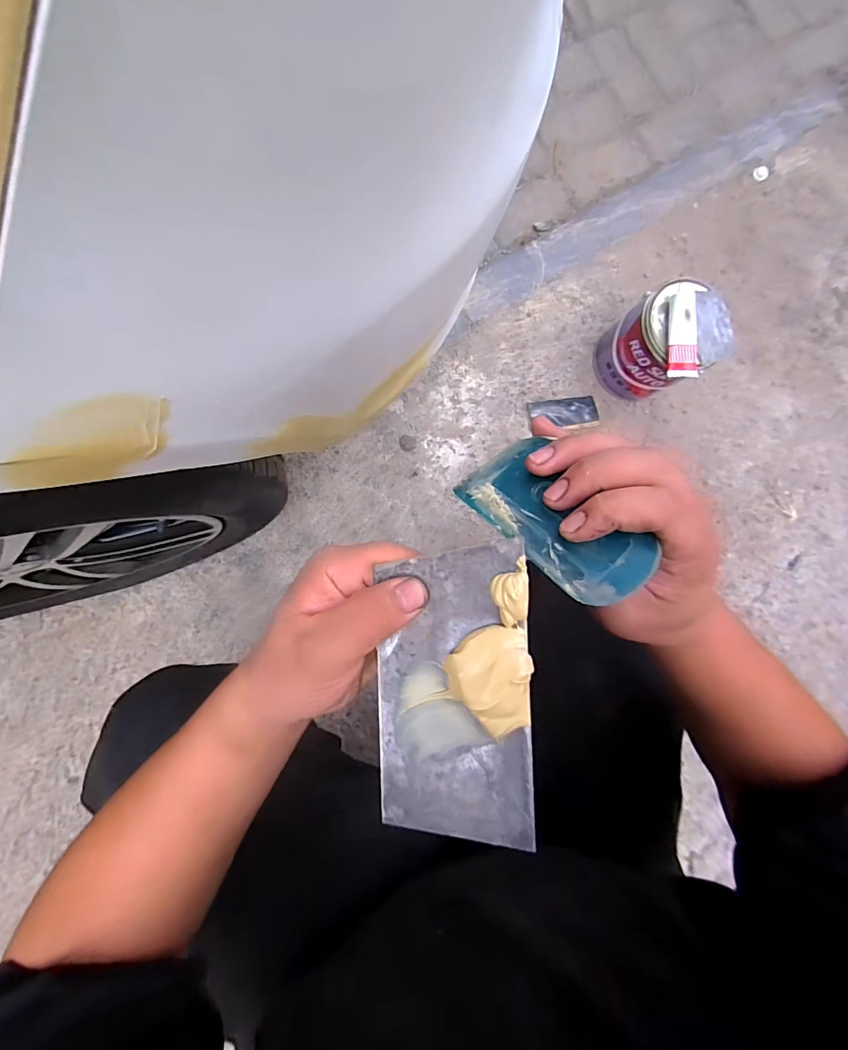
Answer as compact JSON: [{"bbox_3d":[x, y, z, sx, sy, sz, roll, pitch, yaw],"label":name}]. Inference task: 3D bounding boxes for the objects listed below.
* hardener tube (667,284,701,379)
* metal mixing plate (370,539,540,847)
[{"bbox_3d":[0.419,-0.310,0.720,0.049,0.026,0.142,-1,88,-8],"label":"hardener tube"},{"bbox_3d":[0.012,0.079,0.212,0.074,0.011,0.136,-2,89,19],"label":"metal mixing plate"}]

